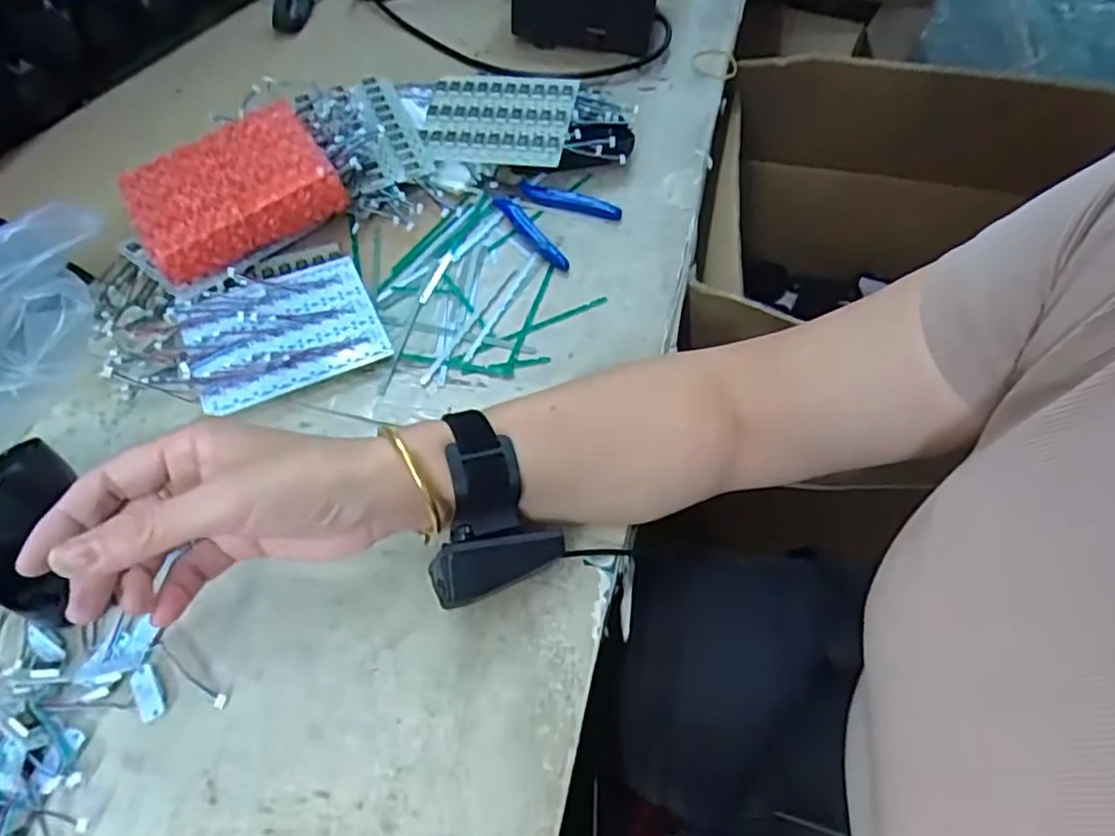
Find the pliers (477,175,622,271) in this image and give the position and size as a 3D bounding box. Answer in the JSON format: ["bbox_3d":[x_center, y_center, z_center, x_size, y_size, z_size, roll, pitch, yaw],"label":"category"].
[{"bbox_3d":[-0.016,-0.174,0.538,0.117,0.008,0.075,35,65,21],"label":"pliers"}]

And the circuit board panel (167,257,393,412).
[{"bbox_3d":[-0.196,-0.064,0.469,0.127,0.014,0.106,-23,60,-12],"label":"circuit board panel"}]

